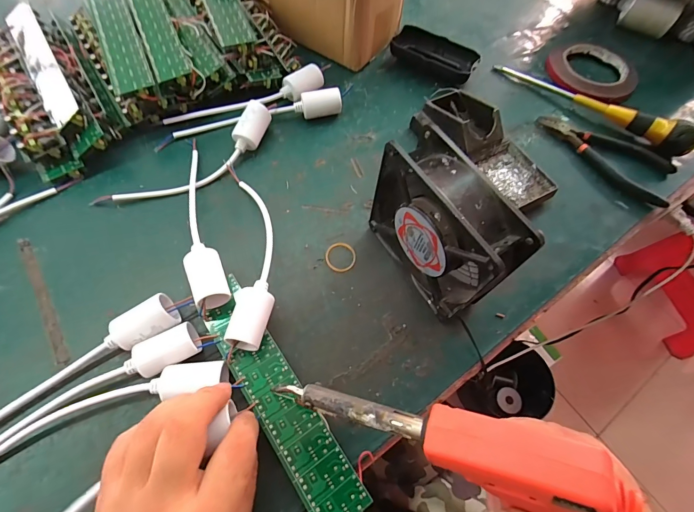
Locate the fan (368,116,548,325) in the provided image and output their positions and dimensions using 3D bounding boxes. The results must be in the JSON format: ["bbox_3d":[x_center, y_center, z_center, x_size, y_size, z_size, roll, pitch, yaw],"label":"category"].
[{"bbox_3d":[0.071,-0.020,0.288,0.040,0.121,0.121,-29,69,-17],"label":"fan"}]

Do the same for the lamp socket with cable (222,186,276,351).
[{"bbox_3d":[-0.083,-0.004,0.315,0.035,0.042,0.170,-5,64,-6],"label":"lamp socket with cable"}]

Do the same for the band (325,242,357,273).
[{"bbox_3d":[-0.006,0.000,0.339,0.029,0.004,0.031,1,63,-3],"label":"band"}]

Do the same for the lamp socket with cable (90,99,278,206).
[{"bbox_3d":[-0.152,-0.101,0.362,0.205,0.036,0.052,-35,70,-19],"label":"lamp socket with cable"}]

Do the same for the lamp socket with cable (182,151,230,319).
[{"bbox_3d":[-0.138,-0.029,0.328,0.027,0.037,0.180,-18,66,-12],"label":"lamp socket with cable"}]

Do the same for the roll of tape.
[{"bbox_3d":[0.323,-0.245,0.468,0.111,0.020,0.125,36,67,14],"label":"roll of tape"}]

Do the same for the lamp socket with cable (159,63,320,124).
[{"bbox_3d":[-0.111,-0.176,0.407,0.184,0.026,0.034,-23,67,-15],"label":"lamp socket with cable"}]

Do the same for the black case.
[{"bbox_3d":[0.111,-0.255,0.458,0.109,0.025,0.054,30,65,11],"label":"black case"}]

